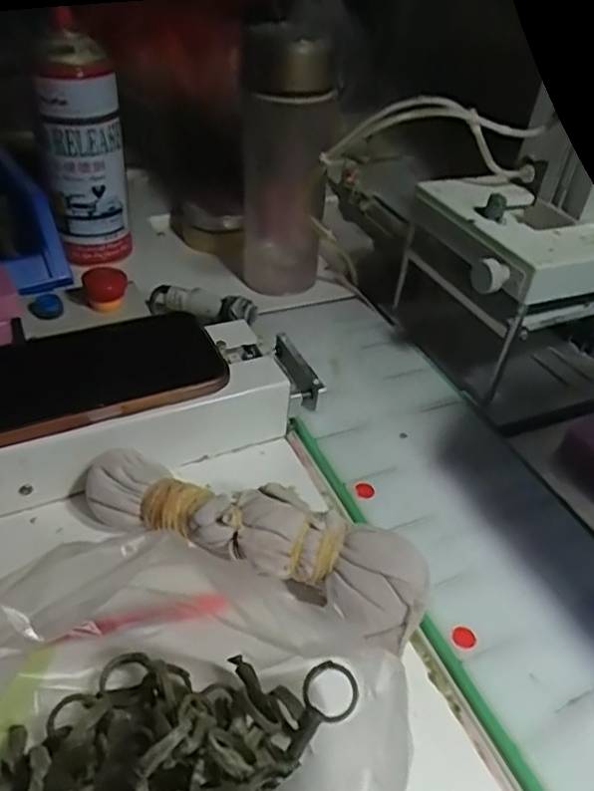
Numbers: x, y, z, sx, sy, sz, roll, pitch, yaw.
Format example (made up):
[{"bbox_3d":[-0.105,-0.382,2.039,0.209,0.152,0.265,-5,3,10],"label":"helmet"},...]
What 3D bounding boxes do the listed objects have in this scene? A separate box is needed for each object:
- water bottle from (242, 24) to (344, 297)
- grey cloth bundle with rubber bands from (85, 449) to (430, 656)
[{"bbox_3d":[-0.007,-0.182,0.492,0.072,0.182,0.076,2,41,-4],"label":"water bottle"},{"bbox_3d":[-0.023,0.068,0.309,0.175,0.036,0.040,19,43,15],"label":"grey cloth bundle with rubber bands"}]

